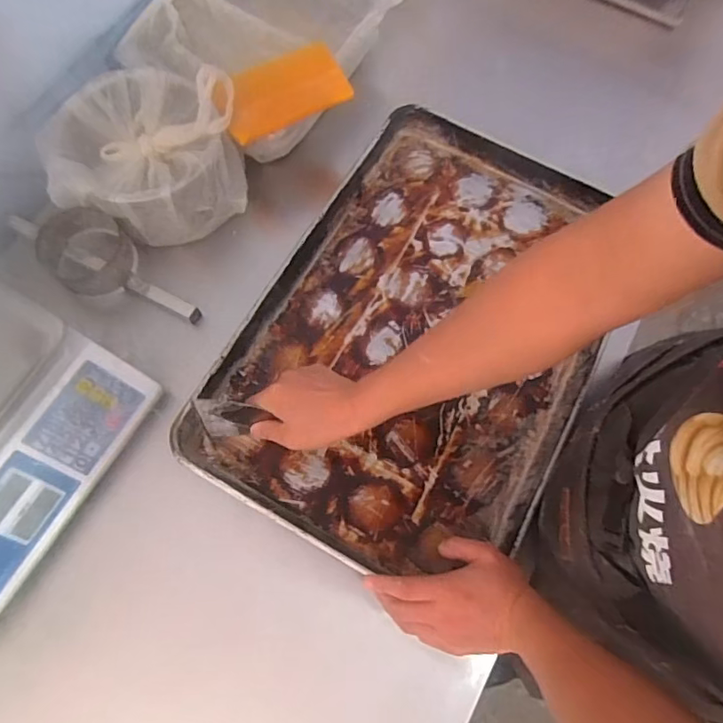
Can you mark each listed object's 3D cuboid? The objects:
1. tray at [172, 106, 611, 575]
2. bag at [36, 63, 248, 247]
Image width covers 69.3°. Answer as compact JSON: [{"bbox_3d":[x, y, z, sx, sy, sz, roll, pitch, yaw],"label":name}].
[{"bbox_3d":[0.088,-0.049,0.684,0.406,0.051,0.600,28,73,7],"label":"tray"},{"bbox_3d":[-0.273,-0.268,0.679,0.236,0.123,0.212,-14,74,-8],"label":"bag"}]

